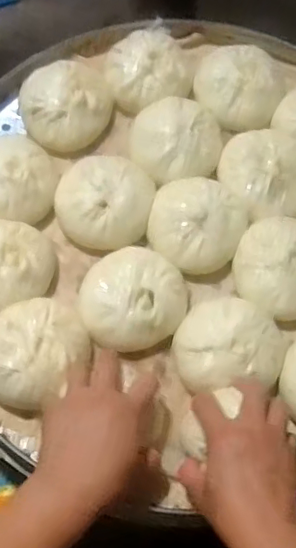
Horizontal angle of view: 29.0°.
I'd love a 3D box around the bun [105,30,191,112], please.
[{"bbox_3d":[0.001,-0.231,0.642,0.099,0.040,0.090,-14,70,-8],"label":"bun"}]

